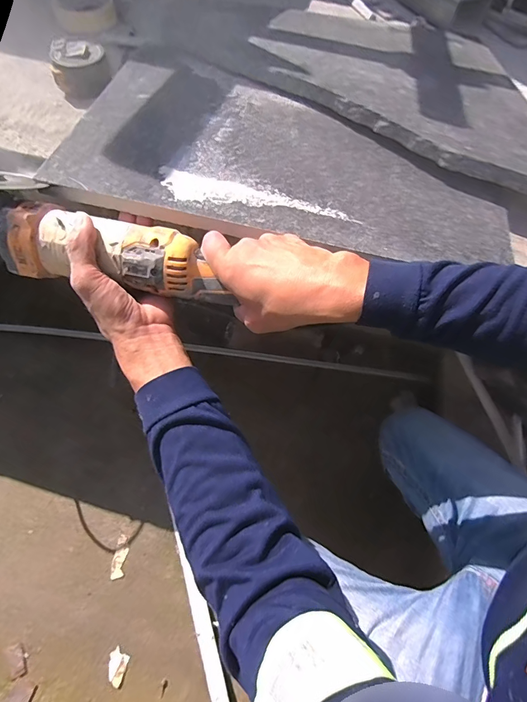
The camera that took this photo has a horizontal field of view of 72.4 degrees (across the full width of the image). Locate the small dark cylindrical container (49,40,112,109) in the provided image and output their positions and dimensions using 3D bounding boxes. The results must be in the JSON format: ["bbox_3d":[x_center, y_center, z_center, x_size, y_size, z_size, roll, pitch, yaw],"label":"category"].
[{"bbox_3d":[-0.241,-0.372,0.478,0.072,0.046,0.071,-15,64,-11],"label":"small dark cylindrical container"}]

